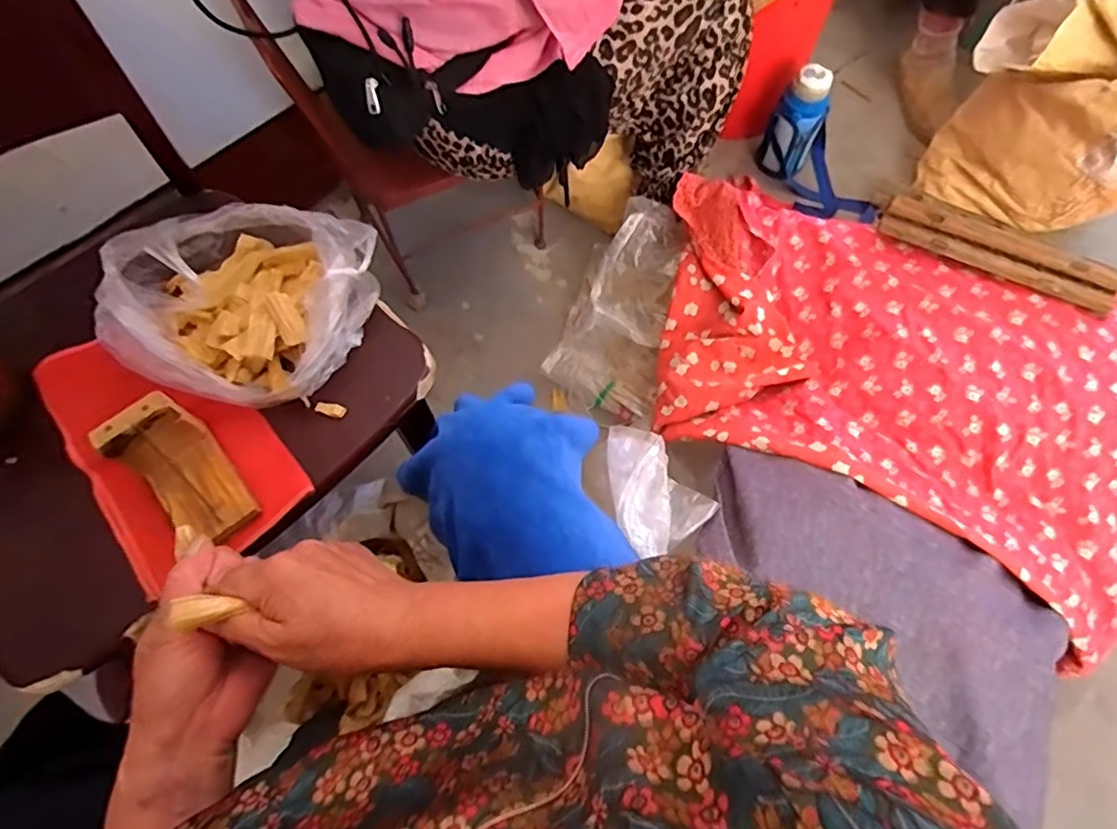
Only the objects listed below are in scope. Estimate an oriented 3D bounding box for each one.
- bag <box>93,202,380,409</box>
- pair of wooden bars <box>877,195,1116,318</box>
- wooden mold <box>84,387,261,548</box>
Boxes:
[{"bbox_3d":[-0.306,-0.118,0.582,0.226,0.071,0.216,18,70,8],"label":"bag"},{"bbox_3d":[0.623,-0.227,0.852,0.318,0.063,0.044,27,71,11],"label":"pair of wooden bars"},{"bbox_3d":[-0.313,0.049,0.500,0.111,0.071,0.070,42,75,16],"label":"wooden mold"}]

